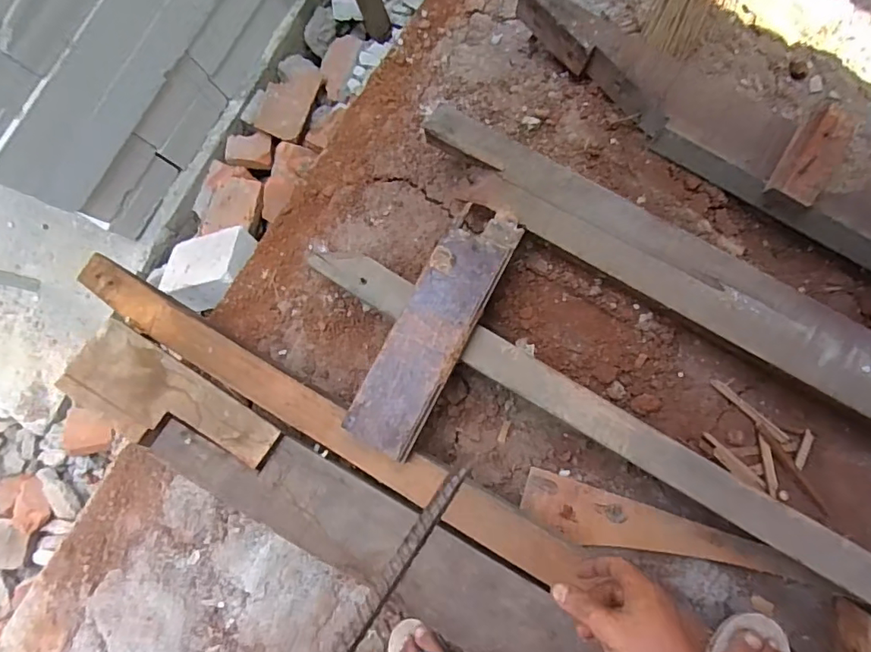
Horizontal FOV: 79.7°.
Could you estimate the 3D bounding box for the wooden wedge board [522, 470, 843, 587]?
[{"bbox_3d":[0.356,0.337,0.824,0.442,0.029,0.083,18,87,6],"label":"wooden wedge board"}]

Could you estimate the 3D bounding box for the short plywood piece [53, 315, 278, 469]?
[{"bbox_3d":[-0.382,0.117,0.745,0.310,0.026,0.120,31,88,7],"label":"short plywood piece"}]

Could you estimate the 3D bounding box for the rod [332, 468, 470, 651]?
[{"bbox_3d":[-0.085,0.288,0.451,0.018,0.010,0.388,35,67,7],"label":"rod"}]

